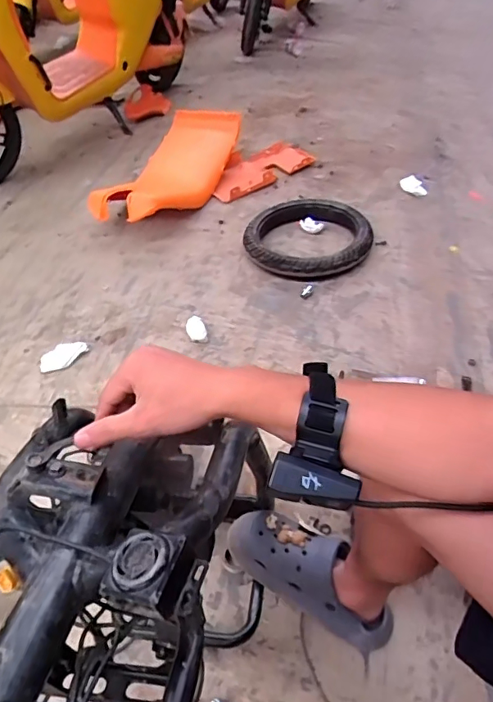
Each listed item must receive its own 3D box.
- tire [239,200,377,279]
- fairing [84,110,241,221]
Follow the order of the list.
[{"bbox_3d":[0.204,-0.351,1.514,0.355,0.071,0.408,21,50,25],"label":"tire"},{"bbox_3d":[-0.268,-0.645,1.796,0.317,0.163,0.740,13,47,19],"label":"fairing"}]

